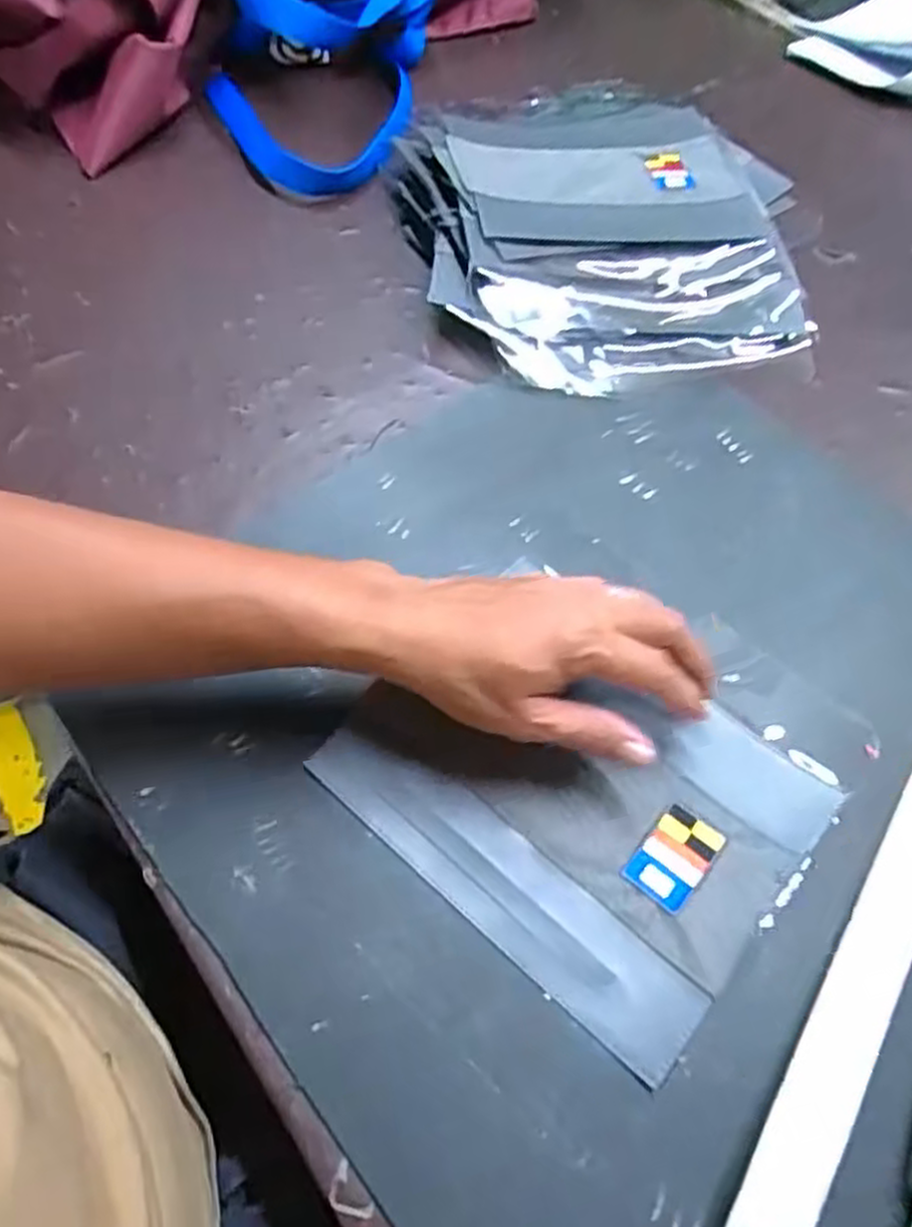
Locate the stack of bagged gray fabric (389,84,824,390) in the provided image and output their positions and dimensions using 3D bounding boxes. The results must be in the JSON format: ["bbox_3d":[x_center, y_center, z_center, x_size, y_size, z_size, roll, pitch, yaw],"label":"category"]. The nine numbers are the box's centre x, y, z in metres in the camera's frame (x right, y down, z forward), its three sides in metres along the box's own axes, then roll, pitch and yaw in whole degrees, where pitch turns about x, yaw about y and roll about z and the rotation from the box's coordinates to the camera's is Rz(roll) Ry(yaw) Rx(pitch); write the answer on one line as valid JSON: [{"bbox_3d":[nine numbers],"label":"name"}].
[{"bbox_3d":[0.110,-0.312,0.612,0.290,0.055,0.327,-9,61,-8],"label":"stack of bagged gray fabric"}]

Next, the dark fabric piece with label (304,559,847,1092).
[{"bbox_3d":[0.060,0.087,0.407,0.214,0.010,0.169,38,66,17],"label":"dark fabric piece with label"}]

